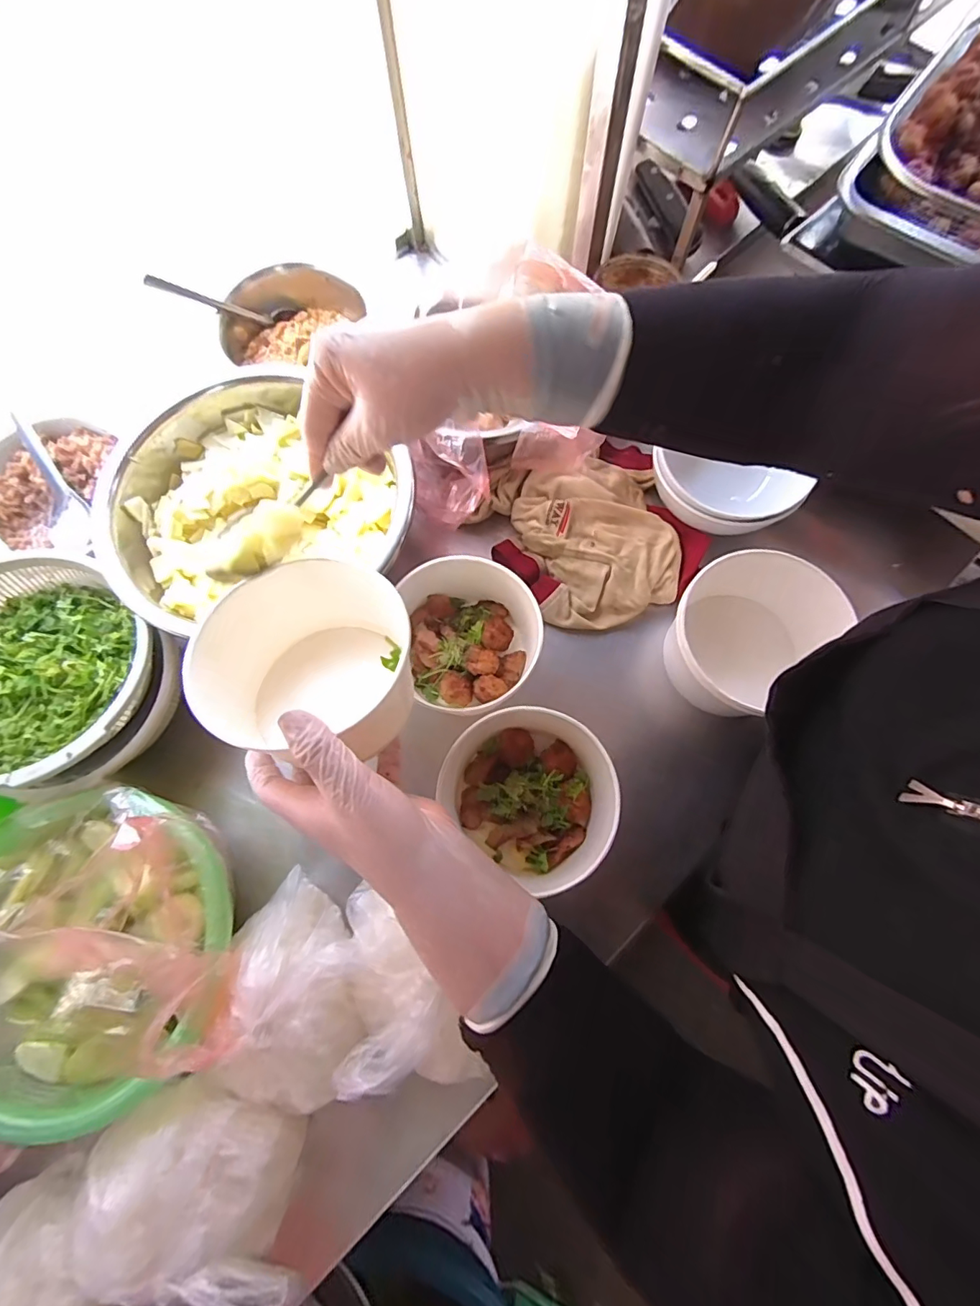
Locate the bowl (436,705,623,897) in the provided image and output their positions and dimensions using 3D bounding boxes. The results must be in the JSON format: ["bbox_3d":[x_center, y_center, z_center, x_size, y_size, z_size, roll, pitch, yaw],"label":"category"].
[{"bbox_3d":[0.032,0.114,0.421,0.142,0.095,0.123,39,78,12],"label":"bowl"}]

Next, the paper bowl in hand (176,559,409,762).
[{"bbox_3d":[-0.123,0.004,0.348,0.126,0.073,0.125,0,74,2],"label":"paper bowl in hand"}]

